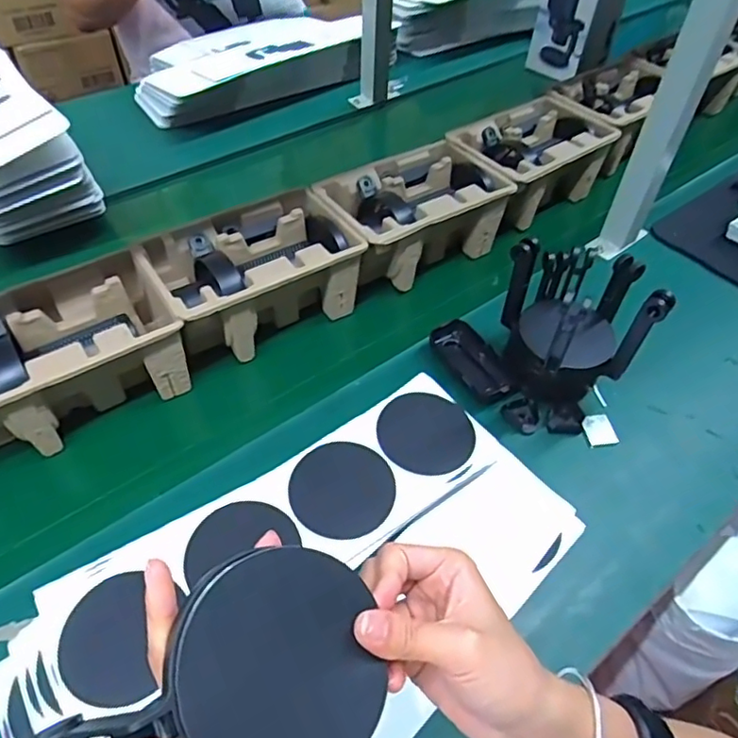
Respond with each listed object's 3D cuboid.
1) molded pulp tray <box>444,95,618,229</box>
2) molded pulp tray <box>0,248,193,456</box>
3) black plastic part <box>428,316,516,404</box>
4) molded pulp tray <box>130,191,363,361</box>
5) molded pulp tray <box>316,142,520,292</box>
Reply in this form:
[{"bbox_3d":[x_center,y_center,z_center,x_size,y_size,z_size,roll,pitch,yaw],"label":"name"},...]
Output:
[{"bbox_3d":[0.229,-0.300,0.836,0.234,0.097,0.150,-32,59,-26],"label":"molded pulp tray"},{"bbox_3d":[-0.310,-0.009,0.580,0.224,0.099,0.136,-28,57,-23],"label":"molded pulp tray"},{"bbox_3d":[0.114,-0.011,0.640,0.050,0.018,0.120,-23,55,-20],"label":"black plastic part"},{"bbox_3d":[-0.130,-0.106,0.660,0.216,0.101,0.134,-29,57,-24],"label":"molded pulp tray"},{"bbox_3d":[0.055,-0.197,0.743,0.225,0.094,0.143,-26,56,-22],"label":"molded pulp tray"}]

